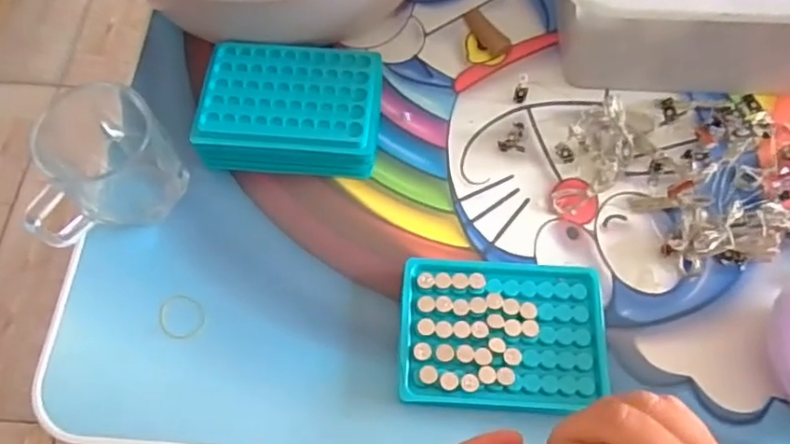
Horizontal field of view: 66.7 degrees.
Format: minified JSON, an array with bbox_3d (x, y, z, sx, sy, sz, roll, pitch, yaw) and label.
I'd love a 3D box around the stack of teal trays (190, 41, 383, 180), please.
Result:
[{"bbox_3d":[-0.079,-0.084,0.457,0.131,0.033,0.104,4,65,1],"label":"stack of teal trays"}]

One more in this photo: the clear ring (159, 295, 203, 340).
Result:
[{"bbox_3d":[-0.148,0.065,0.416,0.029,0.004,0.031,5,64,-11],"label":"clear ring"}]

